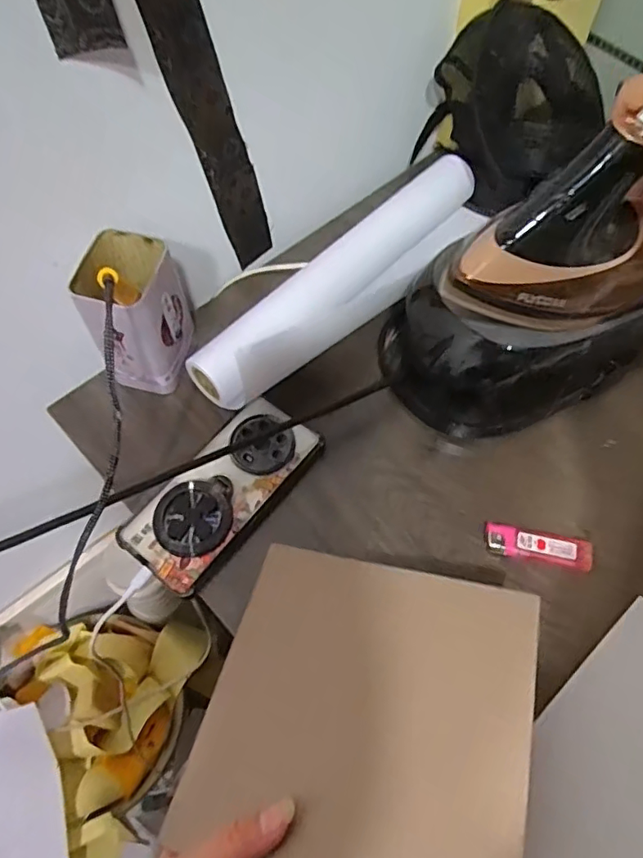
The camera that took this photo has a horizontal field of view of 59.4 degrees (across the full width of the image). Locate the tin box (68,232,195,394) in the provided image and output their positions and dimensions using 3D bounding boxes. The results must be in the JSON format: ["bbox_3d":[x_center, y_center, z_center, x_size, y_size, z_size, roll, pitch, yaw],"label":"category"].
[{"bbox_3d":[-0.145,-0.096,0.463,0.063,0.131,0.088,12,61,7],"label":"tin box"}]

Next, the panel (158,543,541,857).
[{"bbox_3d":[0.025,0.159,0.317,0.175,0.011,0.174,10,56,13],"label":"panel"}]

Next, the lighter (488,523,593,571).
[{"bbox_3d":[0.163,0.087,0.421,0.077,0.010,0.023,10,61,6],"label":"lighter"}]

